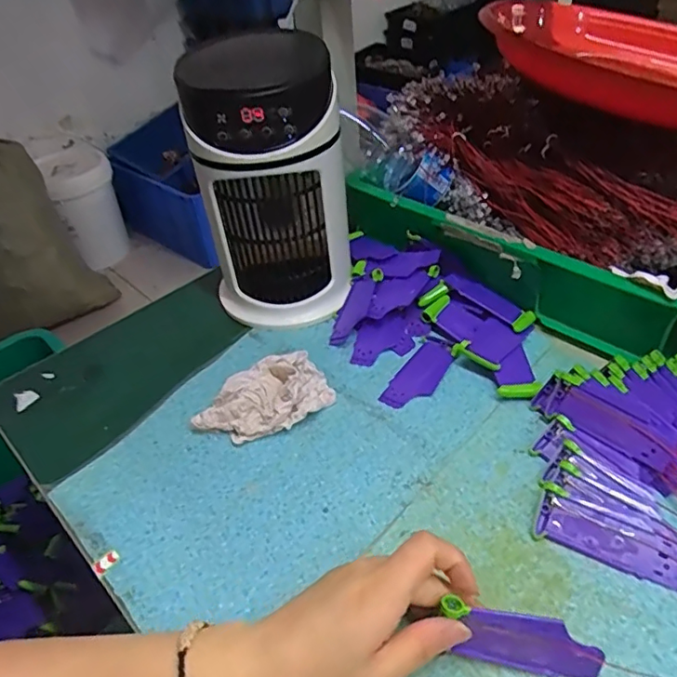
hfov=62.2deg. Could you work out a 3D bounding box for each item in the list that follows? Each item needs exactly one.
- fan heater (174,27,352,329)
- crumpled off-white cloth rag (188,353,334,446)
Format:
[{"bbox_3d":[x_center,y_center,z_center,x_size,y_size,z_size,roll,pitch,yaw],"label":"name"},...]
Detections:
[{"bbox_3d":[-0.059,-0.141,0.527,0.131,0.228,0.123,3,41,10],"label":"fan heater"},{"bbox_3d":[-0.061,0.051,0.467,0.107,0.028,0.062,-29,45,-25],"label":"crumpled off-white cloth rag"}]

